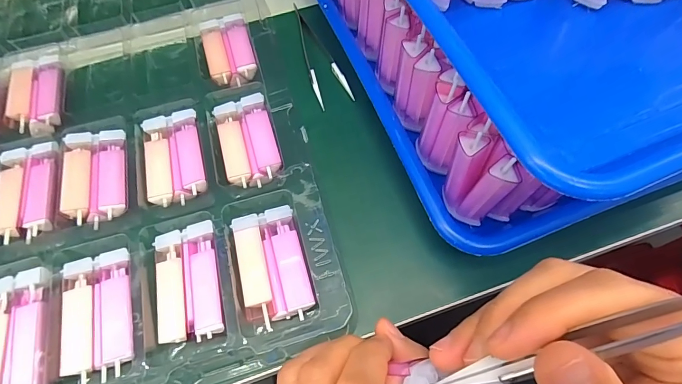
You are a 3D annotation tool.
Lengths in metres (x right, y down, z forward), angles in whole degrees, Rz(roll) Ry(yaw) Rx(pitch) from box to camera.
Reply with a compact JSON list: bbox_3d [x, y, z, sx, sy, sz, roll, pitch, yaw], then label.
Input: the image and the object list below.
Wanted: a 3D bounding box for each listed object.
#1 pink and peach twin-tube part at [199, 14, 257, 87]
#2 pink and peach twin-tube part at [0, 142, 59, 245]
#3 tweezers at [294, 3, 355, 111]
[{"bbox_3d":[-0.097,-0.122,0.328,0.038,0.012,0.071,-16,63,-5],"label":"pink and peach twin-tube part"},{"bbox_3d":[-0.221,-0.002,0.268,0.041,0.011,0.071,-13,63,-3],"label":"pink and peach twin-tube part"},{"bbox_3d":[-0.022,-0.123,0.331,0.028,0.007,0.119,-19,64,-6],"label":"tweezers"}]

